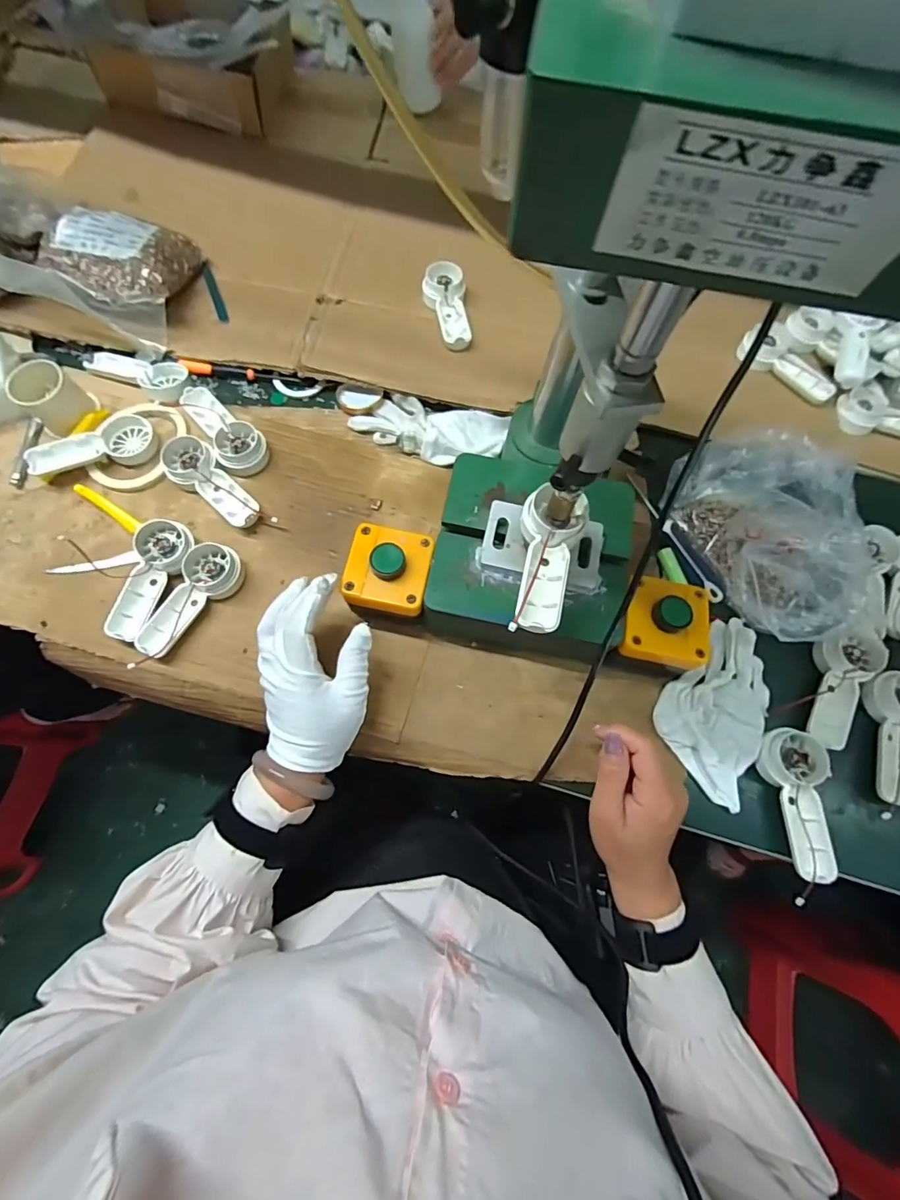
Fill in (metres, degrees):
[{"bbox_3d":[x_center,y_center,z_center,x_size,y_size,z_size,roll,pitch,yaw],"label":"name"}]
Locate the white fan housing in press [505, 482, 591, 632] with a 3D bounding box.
[{"bbox_3d":[0.067,-0.027,0.344,0.044,0.024,0.106,16,69,3],"label":"white fan housing in press"}]

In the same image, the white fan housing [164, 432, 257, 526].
[{"bbox_3d":[-0.228,-0.109,0.459,0.113,0.024,0.044,43,75,13],"label":"white fan housing"}]

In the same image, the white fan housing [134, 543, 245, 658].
[{"bbox_3d":[-0.229,0.000,0.424,0.043,0.024,0.109,29,73,9],"label":"white fan housing"}]

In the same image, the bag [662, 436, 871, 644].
[{"bbox_3d":[0.309,-0.071,0.441,0.170,0.056,0.202,-16,72,-7],"label":"bag"}]

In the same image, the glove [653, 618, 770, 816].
[{"bbox_3d":[0.233,0.088,0.419,0.084,0.015,0.150,29,73,9],"label":"glove"}]

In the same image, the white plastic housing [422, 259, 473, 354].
[{"bbox_3d":[-0.001,-0.325,0.536,0.046,0.025,0.108,-10,71,-5],"label":"white plastic housing"}]

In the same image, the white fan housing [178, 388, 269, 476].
[{"bbox_3d":[-0.227,-0.171,0.481,0.048,0.024,0.115,-38,76,-13],"label":"white fan housing"}]

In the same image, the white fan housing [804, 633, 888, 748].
[{"bbox_3d":[0.340,0.076,0.418,0.048,0.024,0.112,21,72,6],"label":"white fan housing"}]

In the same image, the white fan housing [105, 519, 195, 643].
[{"bbox_3d":[-0.267,-0.018,0.430,0.042,0.027,0.108,22,84,6],"label":"white fan housing"}]

